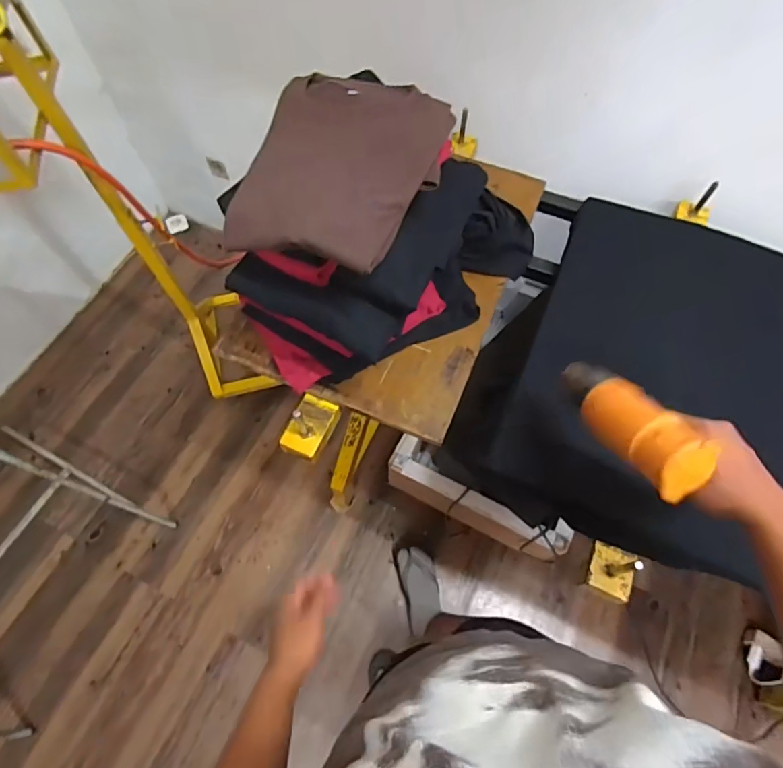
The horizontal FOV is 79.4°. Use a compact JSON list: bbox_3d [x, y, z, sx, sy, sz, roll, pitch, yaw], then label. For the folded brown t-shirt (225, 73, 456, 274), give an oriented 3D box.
[{"bbox_3d":[-0.061,-0.267,0.572,0.227,0.056,0.290,15,65,8],"label":"folded brown t-shirt"}]

